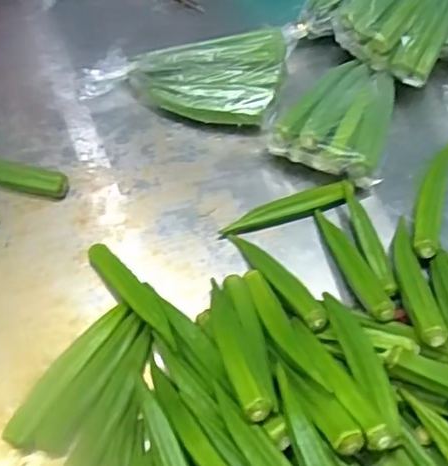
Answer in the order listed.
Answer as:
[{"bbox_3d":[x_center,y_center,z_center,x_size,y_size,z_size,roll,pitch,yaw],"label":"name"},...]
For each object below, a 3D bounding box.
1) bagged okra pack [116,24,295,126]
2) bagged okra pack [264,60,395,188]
[{"bbox_3d":[-0.005,-0.164,0.658,0.188,0.046,0.114,-11,56,-8],"label":"bagged okra pack"},{"bbox_3d":[0.123,-0.123,0.630,0.104,0.048,0.144,24,58,15],"label":"bagged okra pack"}]

